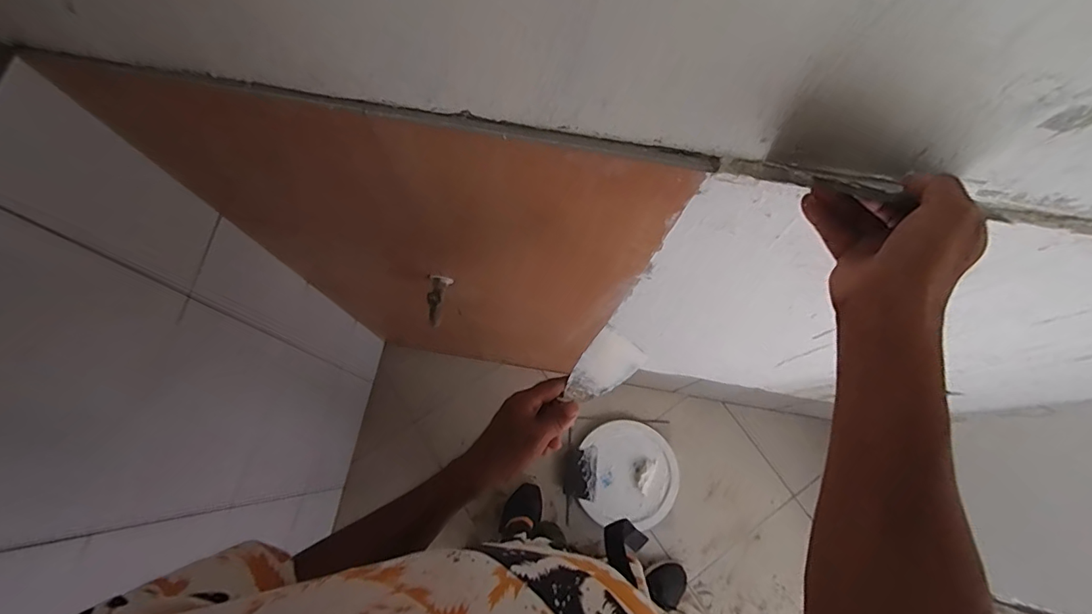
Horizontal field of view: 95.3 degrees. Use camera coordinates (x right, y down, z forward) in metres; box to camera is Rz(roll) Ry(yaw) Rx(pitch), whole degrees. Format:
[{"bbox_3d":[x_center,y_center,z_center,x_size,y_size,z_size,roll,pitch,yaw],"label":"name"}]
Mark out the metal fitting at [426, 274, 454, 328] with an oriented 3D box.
[{"bbox_3d":[-0.175,-0.012,0.808,0.041,0.044,0.084,3,74,-2],"label":"metal fitting"}]

